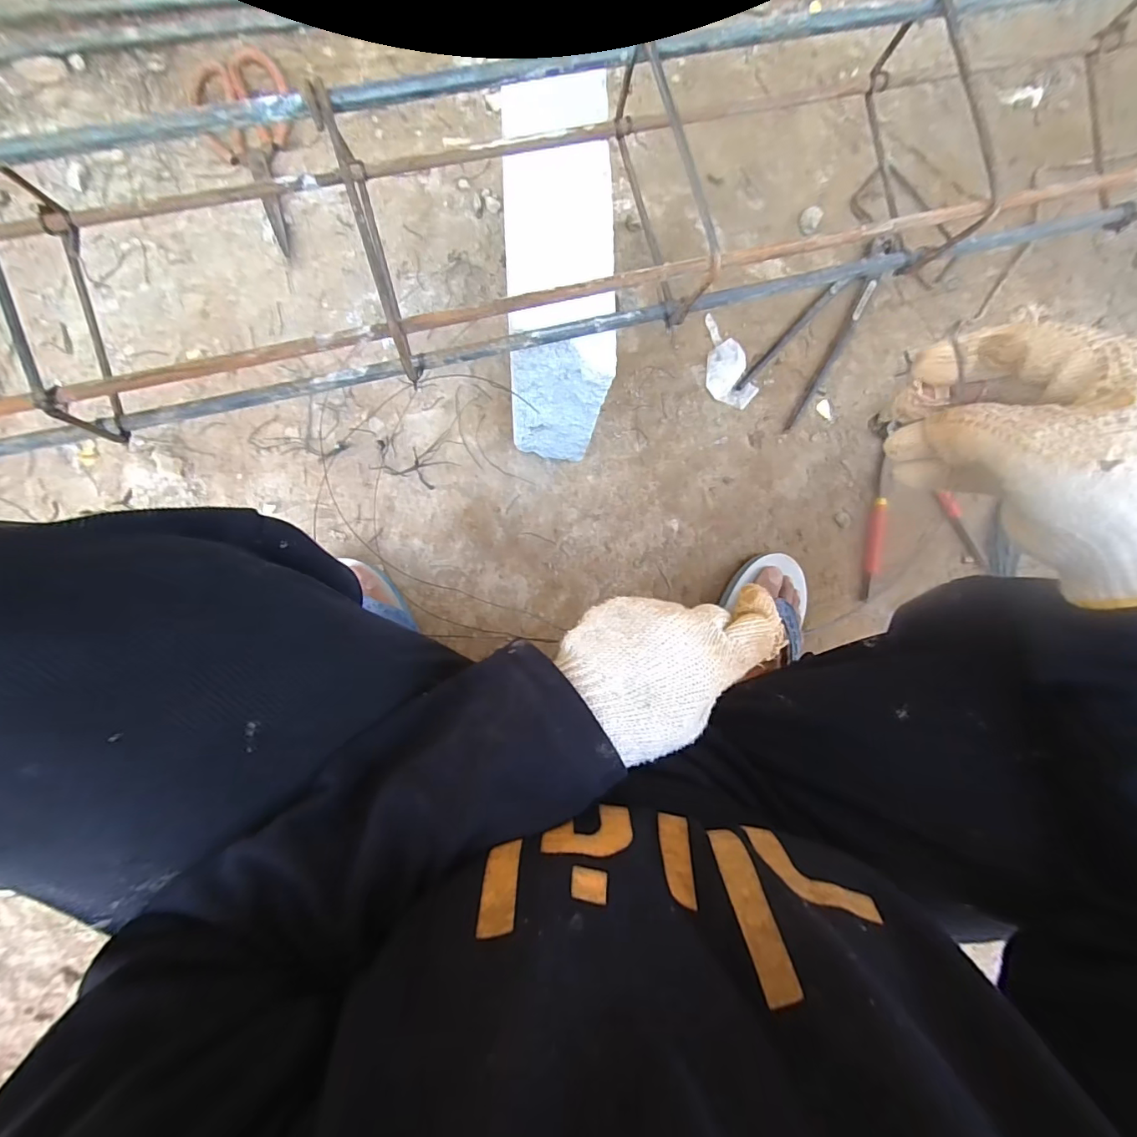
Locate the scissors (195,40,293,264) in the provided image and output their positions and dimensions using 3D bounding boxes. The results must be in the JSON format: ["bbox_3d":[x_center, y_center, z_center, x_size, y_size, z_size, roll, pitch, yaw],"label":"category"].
[{"bbox_3d":[-0.311,-0.414,0.482,0.088,0.011,0.191,-14,93,-5],"label":"scissors"}]

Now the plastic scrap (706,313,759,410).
[{"bbox_3d":[0.177,-0.235,0.555,0.050,0.010,0.106,-27,94,-4],"label":"plastic scrap"}]

